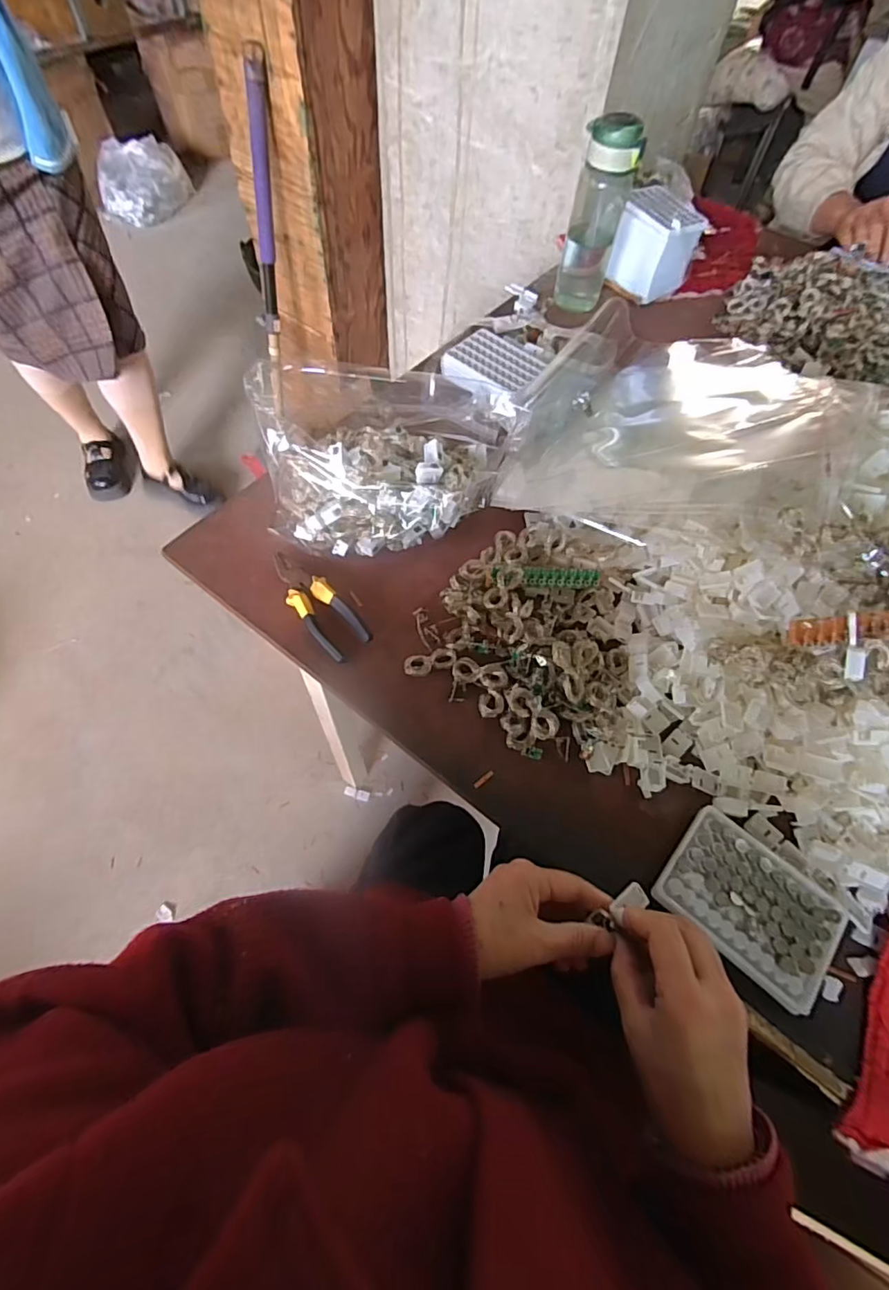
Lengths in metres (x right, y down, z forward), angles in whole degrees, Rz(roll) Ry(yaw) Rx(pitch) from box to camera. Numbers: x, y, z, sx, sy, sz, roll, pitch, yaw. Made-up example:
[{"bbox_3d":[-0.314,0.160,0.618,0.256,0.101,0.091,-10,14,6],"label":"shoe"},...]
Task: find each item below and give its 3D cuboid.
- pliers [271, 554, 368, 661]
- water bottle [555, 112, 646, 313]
[{"bbox_3d":[-0.133,-0.043,0.562,0.045,0.020,0.138,-35,68,-20],"label":"pliers"},{"bbox_3d":[0.215,-0.595,0.780,0.076,0.225,0.073,15,61,5],"label":"water bottle"}]

